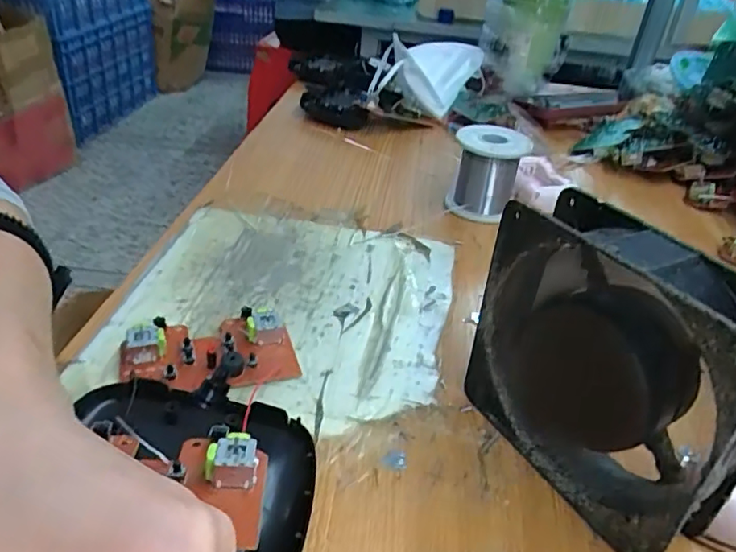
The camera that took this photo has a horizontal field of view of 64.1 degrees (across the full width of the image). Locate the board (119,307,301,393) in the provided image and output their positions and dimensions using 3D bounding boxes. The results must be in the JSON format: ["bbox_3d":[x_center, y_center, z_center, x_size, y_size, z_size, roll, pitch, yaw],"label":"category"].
[{"bbox_3d":[-0.086,0.040,0.320,0.088,0.017,0.062,-9,37,-21],"label":"board"}]

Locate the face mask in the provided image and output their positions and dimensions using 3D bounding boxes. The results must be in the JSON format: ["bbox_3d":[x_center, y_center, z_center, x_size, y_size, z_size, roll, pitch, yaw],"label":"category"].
[{"bbox_3d":[0.067,-0.233,0.689,0.118,0.066,0.128,12,35,10],"label":"face mask"}]

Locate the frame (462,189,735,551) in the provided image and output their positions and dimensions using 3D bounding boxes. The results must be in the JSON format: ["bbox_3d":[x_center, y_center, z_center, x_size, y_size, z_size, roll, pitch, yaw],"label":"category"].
[{"bbox_3d":[0.103,0.039,0.256,0.040,0.122,0.122,-15,39,-28],"label":"frame"}]

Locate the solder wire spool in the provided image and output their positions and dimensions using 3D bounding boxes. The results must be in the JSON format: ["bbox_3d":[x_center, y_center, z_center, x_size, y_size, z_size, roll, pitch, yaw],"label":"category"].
[{"bbox_3d":[0.100,-0.088,0.496,0.061,0.065,0.060,12,35,10],"label":"solder wire spool"}]

